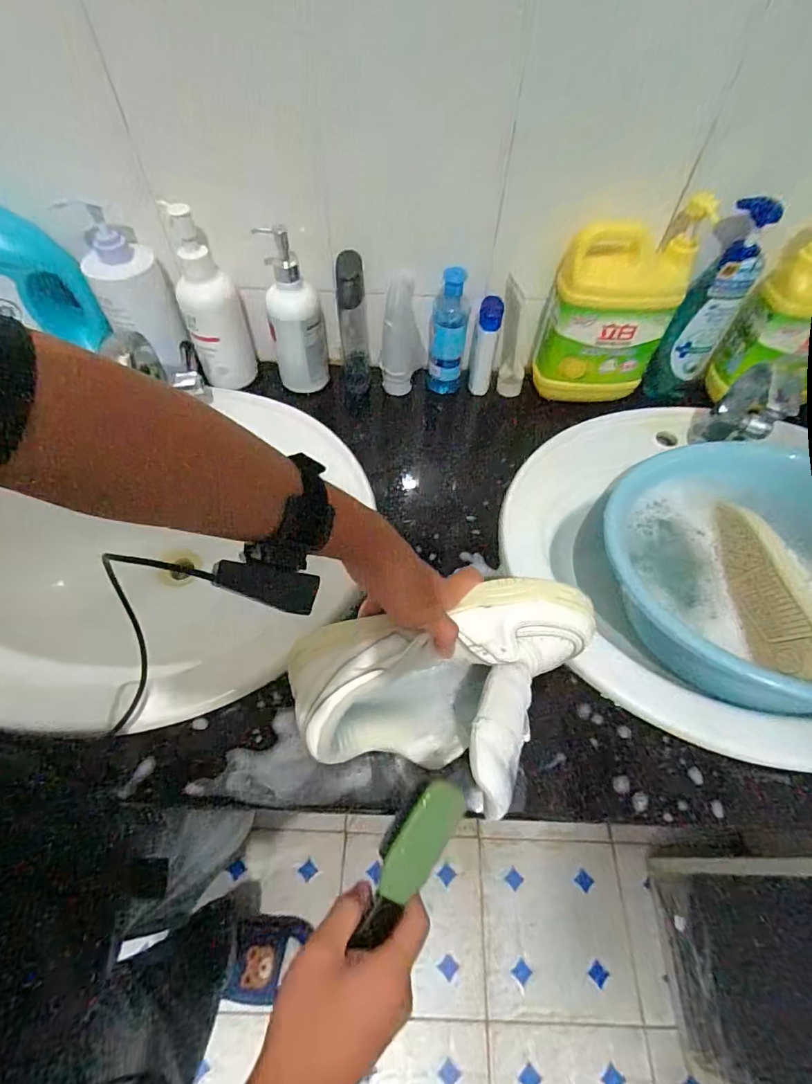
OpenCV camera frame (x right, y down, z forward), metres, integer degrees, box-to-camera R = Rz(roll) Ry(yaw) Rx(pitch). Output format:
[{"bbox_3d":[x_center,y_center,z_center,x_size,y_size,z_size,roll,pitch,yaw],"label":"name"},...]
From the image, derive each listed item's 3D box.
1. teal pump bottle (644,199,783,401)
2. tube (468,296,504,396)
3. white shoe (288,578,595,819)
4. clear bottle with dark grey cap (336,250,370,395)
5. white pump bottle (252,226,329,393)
[{"bbox_3d":[0.371,-0.288,0.607,0.073,0.252,0.047,3,58,0],"label":"teal pump bottle"},{"bbox_3d":[0.103,-0.254,0.641,0.031,0.124,0.024,19,59,10],"label":"tube"},{"bbox_3d":[0.034,0.132,0.412,0.246,0.102,0.154,-8,55,-8],"label":"white shoe"},{"bbox_3d":[-0.066,-0.269,0.623,0.035,0.173,0.044,-3,58,-4],"label":"clear bottle with dark grey cap"},{"bbox_3d":[-0.139,-0.288,0.612,0.066,0.190,0.066,-6,58,-5],"label":"white pump bottle"}]

